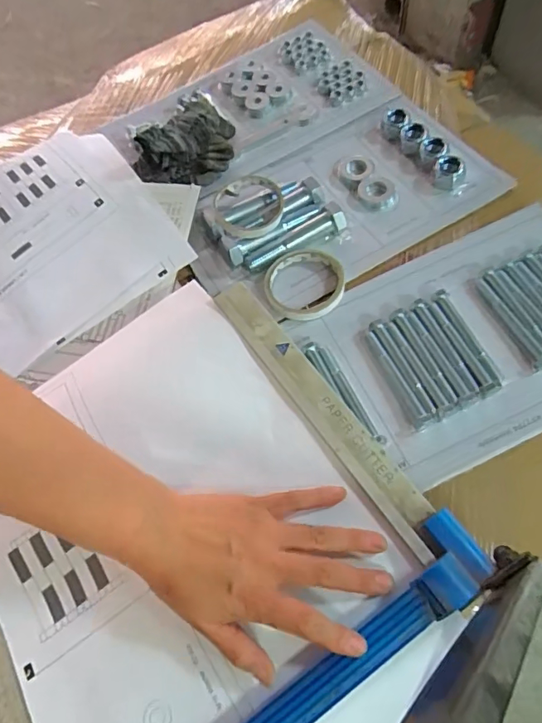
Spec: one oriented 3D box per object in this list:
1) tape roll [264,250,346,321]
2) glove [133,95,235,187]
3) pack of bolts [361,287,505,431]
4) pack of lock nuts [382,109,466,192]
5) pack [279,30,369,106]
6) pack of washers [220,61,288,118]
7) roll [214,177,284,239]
[{"bbox_3d":[0.036,-0.088,0.538,0.087,0.015,0.088,-2,65,5],"label":"tape roll"},{"bbox_3d":[-0.109,-0.280,0.621,0.144,0.065,0.100,-31,61,-5],"label":"glove"},{"bbox_3d":[0.161,-0.005,0.482,0.095,0.020,0.116,-22,64,-4],"label":"pack of bolts"},{"bbox_3d":[0.189,-0.268,0.611,0.030,0.028,0.148,-27,65,-7],"label":"pack of lock nuts"},{"bbox_3d":[0.072,-0.428,0.706,0.067,0.010,0.159,-43,74,-5],"label":"pack"},{"bbox_3d":[-0.023,-0.390,0.700,0.066,0.028,0.095,-33,64,-13],"label":"pack of washers"},{"bbox_3d":[-0.024,-0.179,0.569,0.084,0.032,0.073,-11,64,1],"label":"roll"}]

